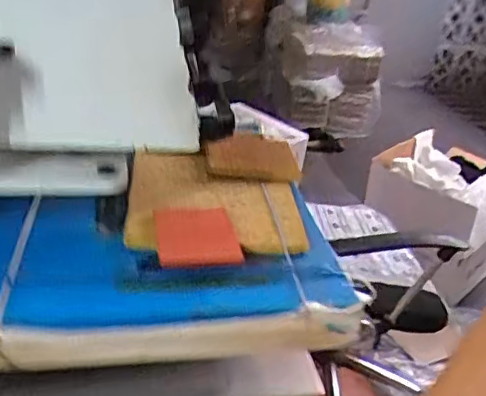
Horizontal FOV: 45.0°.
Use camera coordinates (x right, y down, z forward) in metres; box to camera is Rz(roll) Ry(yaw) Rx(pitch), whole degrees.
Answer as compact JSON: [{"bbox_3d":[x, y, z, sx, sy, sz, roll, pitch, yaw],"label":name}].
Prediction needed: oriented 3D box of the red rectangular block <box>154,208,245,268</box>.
[{"bbox_3d":[-0.046,0.034,0.573,0.075,0.009,0.084,3,30,-17],"label":"red rectangular block"}]

